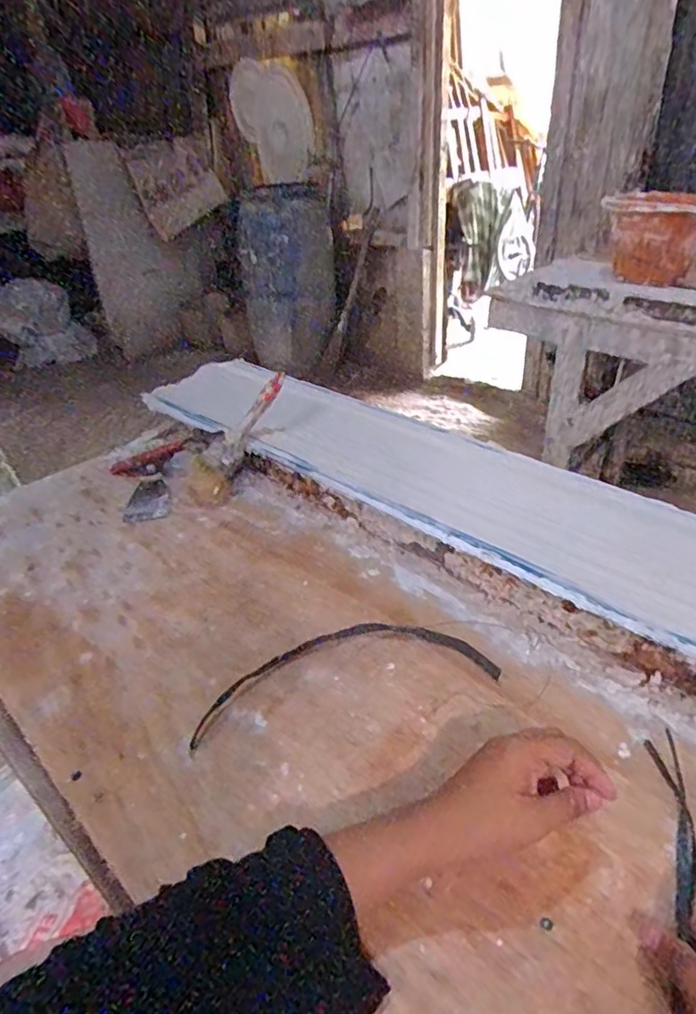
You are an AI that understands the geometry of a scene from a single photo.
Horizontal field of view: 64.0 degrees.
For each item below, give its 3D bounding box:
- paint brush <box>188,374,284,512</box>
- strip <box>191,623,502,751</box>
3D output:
[{"bbox_3d":[-0.157,-0.098,0.772,0.087,0.028,0.201,32,89,39],"label":"paint brush"},{"bbox_3d":[-0.004,0.148,0.514,0.270,0.010,0.092,-9,36,-8],"label":"strip"}]

